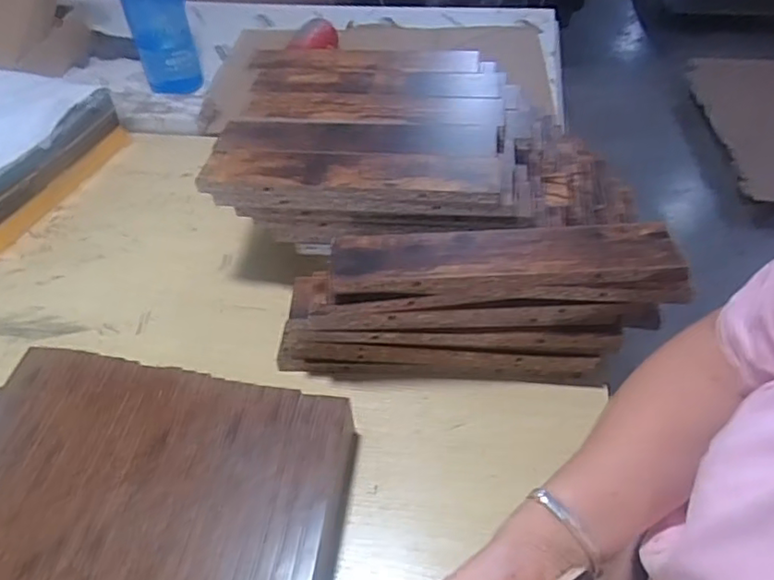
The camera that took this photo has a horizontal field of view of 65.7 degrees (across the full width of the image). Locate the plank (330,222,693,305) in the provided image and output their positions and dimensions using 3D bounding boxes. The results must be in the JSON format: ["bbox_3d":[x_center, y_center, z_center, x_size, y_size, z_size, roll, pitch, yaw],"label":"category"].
[{"bbox_3d":[0.109,-0.028,0.553,0.312,0.029,0.068,1,47,4],"label":"plank"}]

